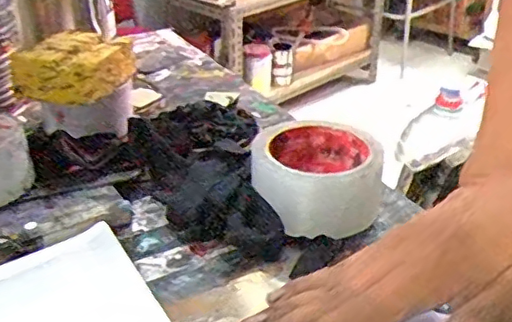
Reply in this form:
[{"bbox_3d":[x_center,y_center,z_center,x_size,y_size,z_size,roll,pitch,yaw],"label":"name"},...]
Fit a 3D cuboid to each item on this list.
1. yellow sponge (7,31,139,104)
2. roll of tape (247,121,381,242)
[{"bbox_3d":[-0.148,-0.080,0.495,0.067,0.038,0.103,8,32,16],"label":"yellow sponge"},{"bbox_3d":[0.047,0.008,0.454,0.097,0.043,0.098,0,31,0],"label":"roll of tape"}]

